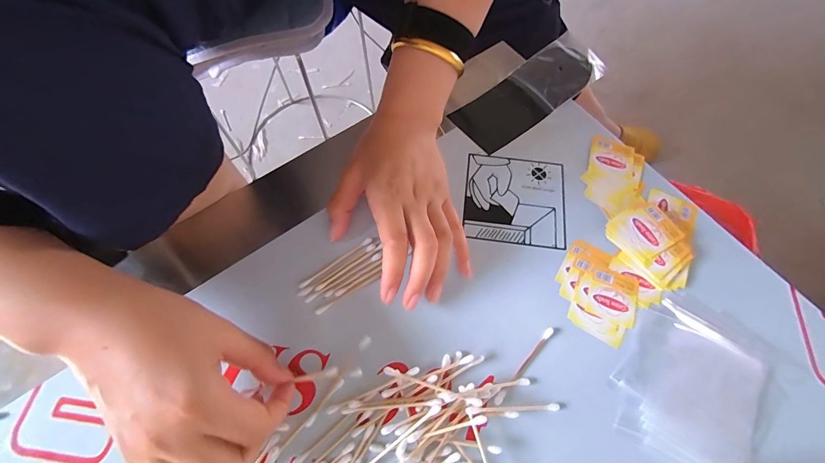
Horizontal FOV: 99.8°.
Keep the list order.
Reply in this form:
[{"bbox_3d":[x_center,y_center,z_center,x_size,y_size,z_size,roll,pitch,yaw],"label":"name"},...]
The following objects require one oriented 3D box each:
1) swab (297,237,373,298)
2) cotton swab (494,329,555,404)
[{"bbox_3d":[-0.064,0.026,0.291,0.070,0.004,0.005,-34,74,-15],"label":"swab"},{"bbox_3d":[0.085,0.102,0.265,0.006,0.004,0.072,42,72,13],"label":"cotton swab"}]

